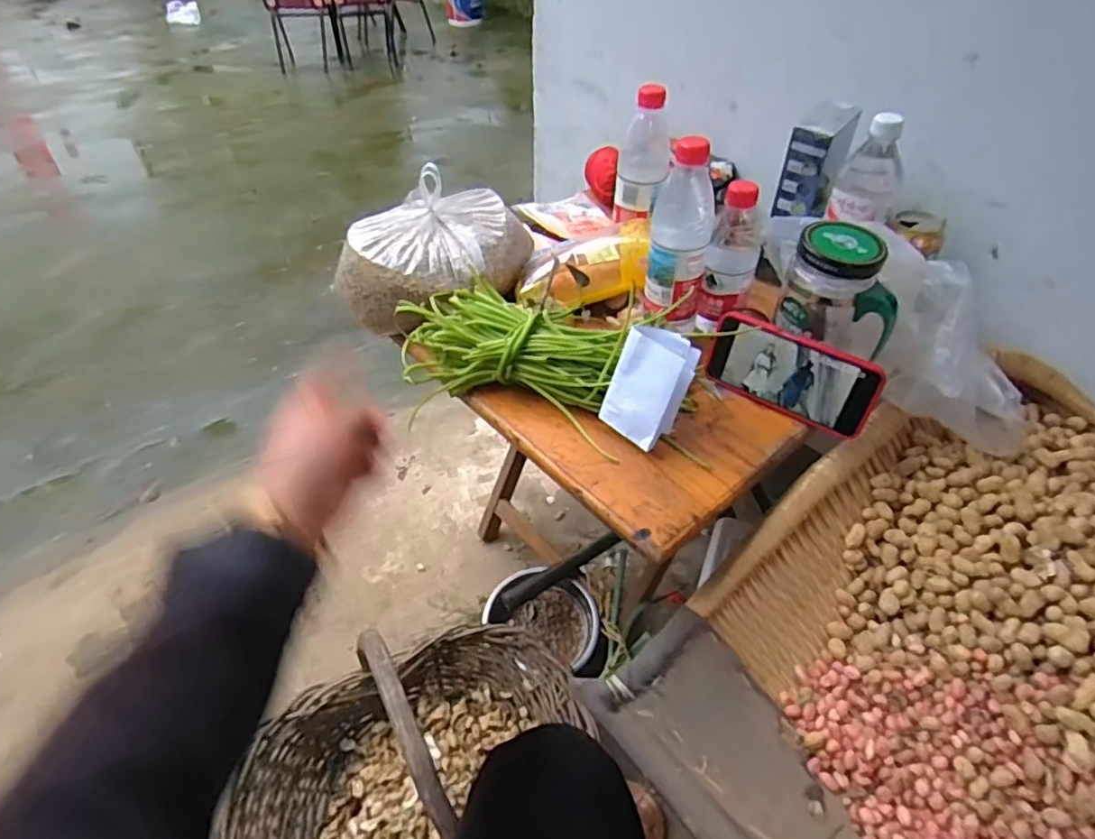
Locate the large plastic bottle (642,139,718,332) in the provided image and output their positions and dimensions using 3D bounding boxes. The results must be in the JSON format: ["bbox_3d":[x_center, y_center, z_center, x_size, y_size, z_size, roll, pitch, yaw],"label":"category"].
[{"bbox_3d":[0.141,-0.183,0.655,0.065,0.209,0.063,9,44,10],"label":"large plastic bottle"}]

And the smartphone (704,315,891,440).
[{"bbox_3d":[0.246,-0.047,0.625,0.166,0.081,0.011,29,34,26],"label":"smartphone"}]

